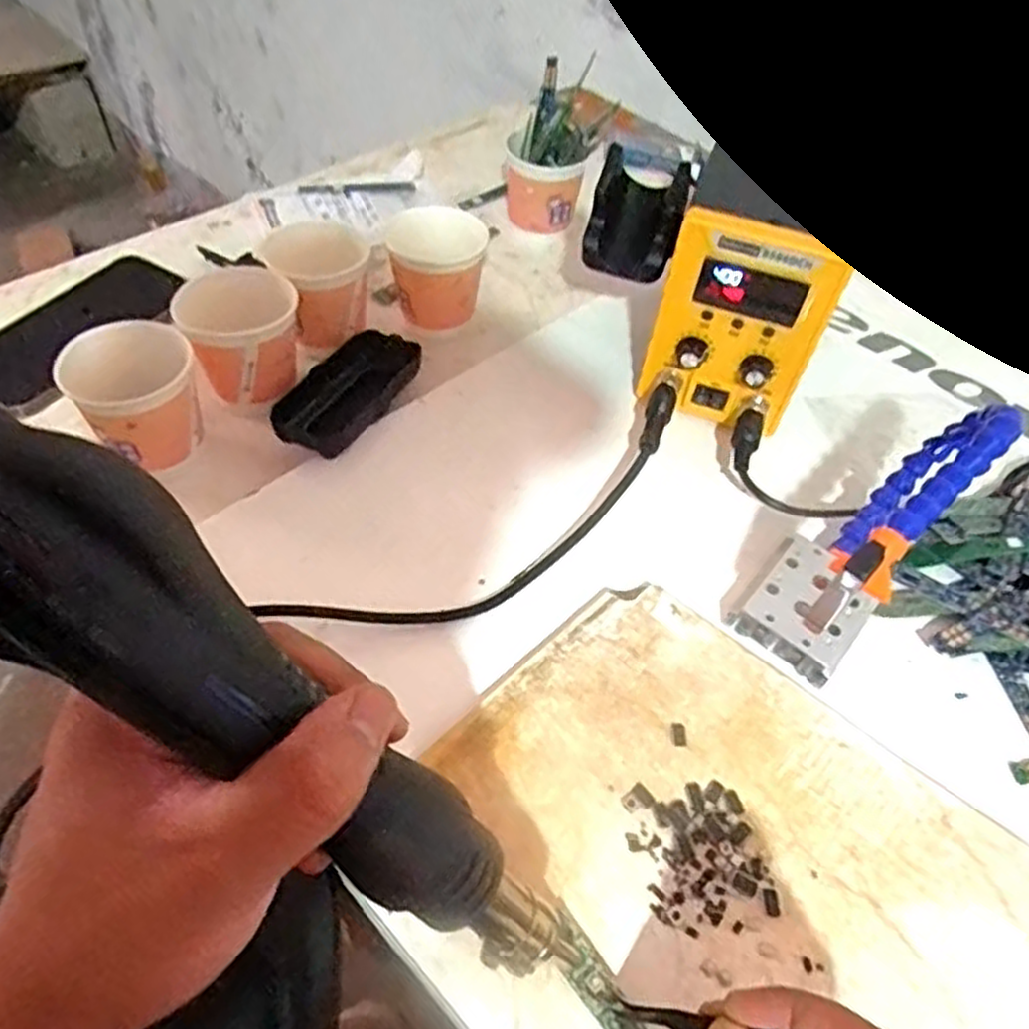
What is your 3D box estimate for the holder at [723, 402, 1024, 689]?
[{"bbox_3d":[0.175,0.012,0.383,0.056,0.098,0.154,39,56,24],"label":"holder"}]

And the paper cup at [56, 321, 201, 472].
[{"bbox_3d":[-0.214,-0.065,0.434,0.065,0.068,0.063,3,50,-4],"label":"paper cup"}]

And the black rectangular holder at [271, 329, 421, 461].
[{"bbox_3d":[-0.105,-0.080,0.490,0.053,0.022,0.109,23,51,13],"label":"black rectangular holder"}]

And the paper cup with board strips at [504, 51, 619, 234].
[{"bbox_3d":[0.033,-0.290,0.620,0.075,0.118,0.077,3,50,-4],"label":"paper cup with board strips"}]

